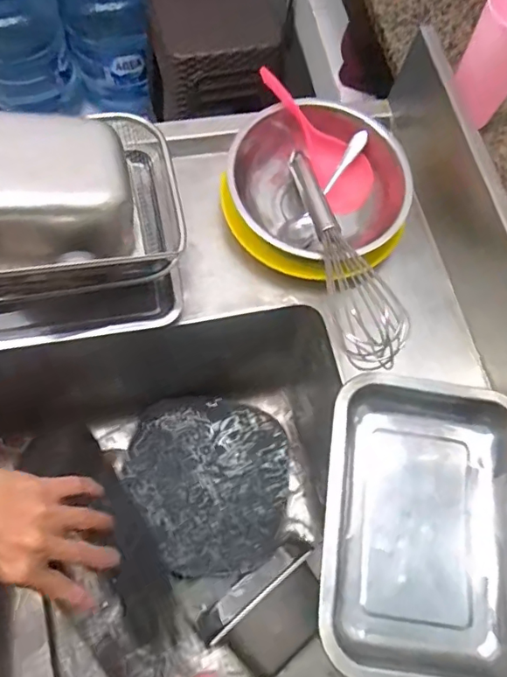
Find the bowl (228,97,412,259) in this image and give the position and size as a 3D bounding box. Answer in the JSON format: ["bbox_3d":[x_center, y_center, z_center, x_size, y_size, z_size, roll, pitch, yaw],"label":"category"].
[{"bbox_3d":[0.082,-0.173,0.597,0.184,0.062,0.195,2,69,-4],"label":"bowl"}]

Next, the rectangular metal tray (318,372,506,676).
[{"bbox_3d":[0.163,0.170,0.485,0.198,0.040,0.266,9,69,-1],"label":"rectangular metal tray"}]

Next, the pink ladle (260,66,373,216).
[{"bbox_3d":[0.072,-0.234,0.616,0.061,0.034,0.191,-45,107,-17],"label":"pink ladle"}]

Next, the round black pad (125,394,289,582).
[{"bbox_3d":[-0.065,0.213,0.765,0.230,0.034,0.242,1,69,-2],"label":"round black pad"}]

